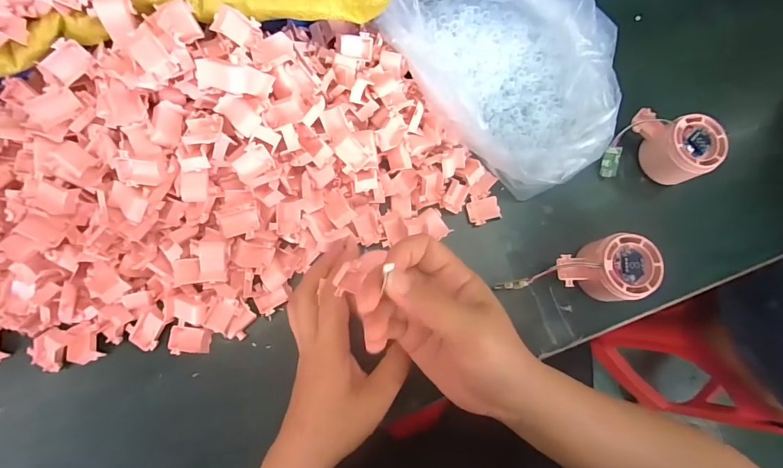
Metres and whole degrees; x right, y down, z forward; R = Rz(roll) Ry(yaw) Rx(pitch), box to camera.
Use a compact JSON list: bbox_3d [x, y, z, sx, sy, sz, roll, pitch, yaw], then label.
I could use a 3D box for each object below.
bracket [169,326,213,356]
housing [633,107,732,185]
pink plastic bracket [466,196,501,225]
[{"bbox_3d":[-0.177,0.094,0.360,0.034,0.005,0.023,6,80,-5],"label":"bracket"},{"bbox_3d":[0.284,-0.094,0.414,0.062,0.046,0.083,-24,85,-7],"label":"housing"},{"bbox_3d":[0.092,-0.023,0.404,0.032,0.004,0.024,-15,82,-8],"label":"pink plastic bracket"}]

